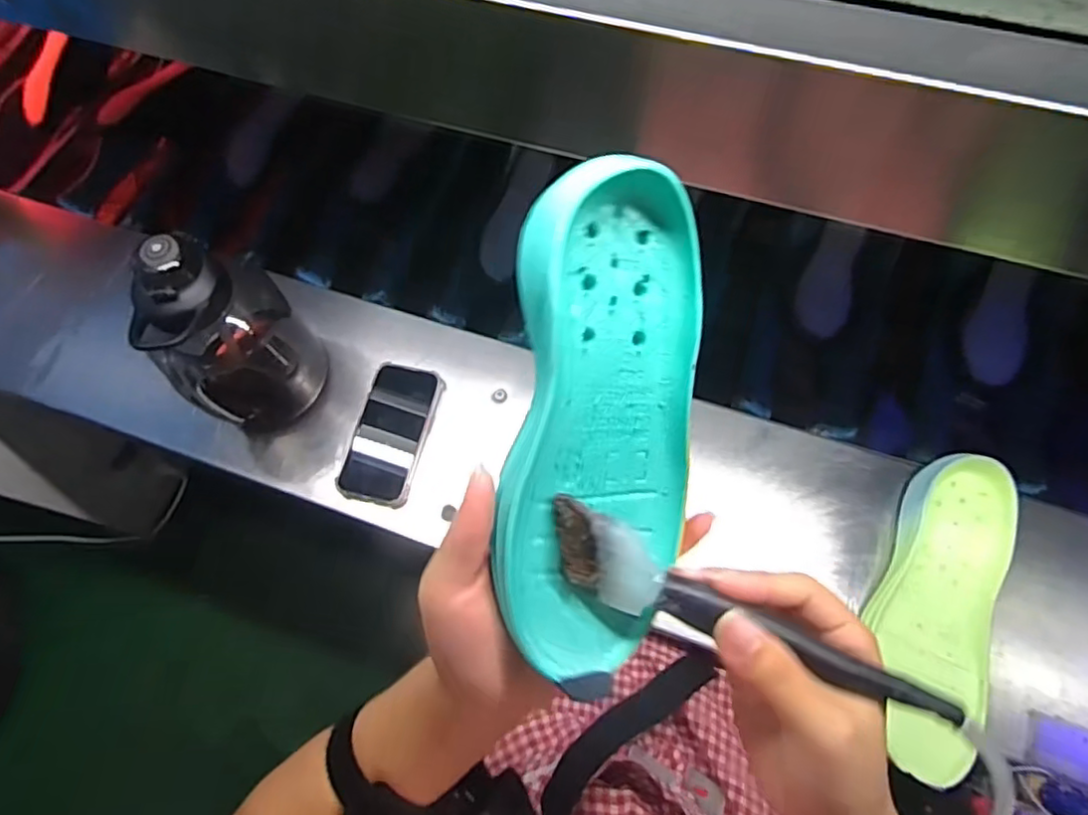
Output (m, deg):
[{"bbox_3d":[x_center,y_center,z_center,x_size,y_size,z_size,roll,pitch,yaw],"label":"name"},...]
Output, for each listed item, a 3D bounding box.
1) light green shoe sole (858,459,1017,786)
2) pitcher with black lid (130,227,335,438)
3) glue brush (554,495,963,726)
[{"bbox_3d":[0.348,0.178,0.566,0.098,0.045,0.277,17,69,11],"label":"light green shoe sole"},{"bbox_3d":[-0.301,-0.063,0.616,0.113,0.222,0.103,-21,67,-4],"label":"pitcher with black lid"},{"bbox_3d":[0.075,0.090,0.250,0.168,0.011,0.033,28,112,4],"label":"glue brush"}]

